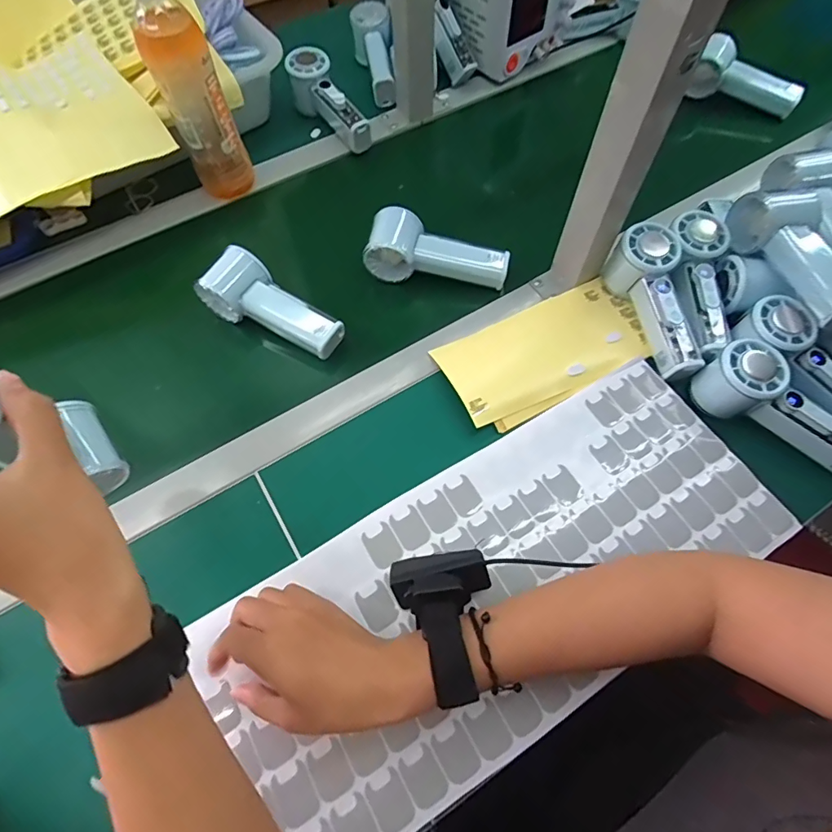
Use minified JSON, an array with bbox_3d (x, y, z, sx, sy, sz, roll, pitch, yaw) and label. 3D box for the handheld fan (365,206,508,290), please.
[{"bbox_3d":[0.022,-0.174,0.508,0.148,0.052,0.058,17,65,9],"label":"handheld fan"}]

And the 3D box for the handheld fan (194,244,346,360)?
[{"bbox_3d":[-0.144,-0.112,0.492,0.144,0.057,0.062,24,67,12],"label":"handheld fan"}]

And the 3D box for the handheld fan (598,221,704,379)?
[{"bbox_3d":[0.238,-0.110,0.480,0.053,0.056,0.150,-13,79,-5],"label":"handheld fan"}]

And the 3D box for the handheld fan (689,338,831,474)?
[{"bbox_3d":[0.330,-0.002,0.431,0.151,0.052,0.055,38,70,4],"label":"handheld fan"}]

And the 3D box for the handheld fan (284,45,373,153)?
[{"bbox_3d":[-0.111,-0.406,0.626,0.047,0.057,0.155,-36,81,-15],"label":"handheld fan"}]

